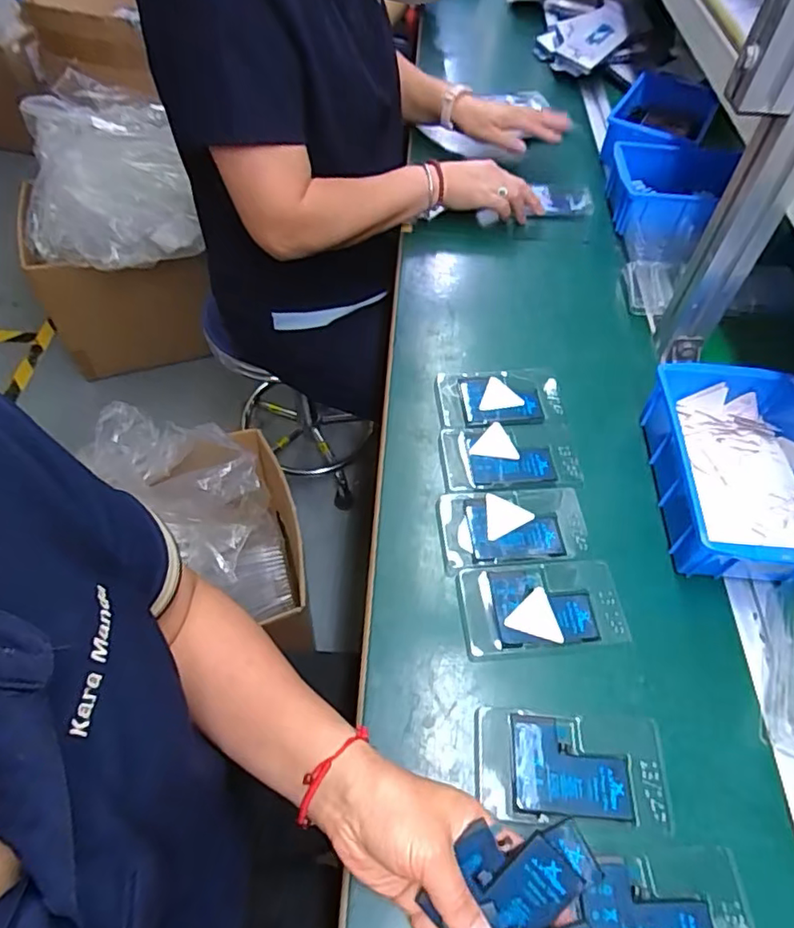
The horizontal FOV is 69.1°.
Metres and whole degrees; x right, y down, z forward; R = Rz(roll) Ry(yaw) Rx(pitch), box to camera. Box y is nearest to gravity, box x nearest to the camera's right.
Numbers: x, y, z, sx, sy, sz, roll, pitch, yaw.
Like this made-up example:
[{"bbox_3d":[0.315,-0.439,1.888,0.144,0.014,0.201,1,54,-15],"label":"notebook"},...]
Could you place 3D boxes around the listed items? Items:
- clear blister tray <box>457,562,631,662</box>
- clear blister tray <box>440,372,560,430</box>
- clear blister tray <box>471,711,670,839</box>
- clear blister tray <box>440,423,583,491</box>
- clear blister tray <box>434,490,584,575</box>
[{"bbox_3d":[0.117,0.115,0.465,0.128,0.004,0.073,-5,55,1],"label":"clear blister tray"},{"bbox_3d":[0.106,-0.069,0.595,0.123,0.009,0.075,2,55,-2],"label":"clear blister tray"},{"bbox_3d":[0.121,0.210,0.400,0.127,0.004,0.069,6,55,1],"label":"clear blister tray"},{"bbox_3d":[0.109,-0.005,0.556,0.128,0.016,0.076,1,55,-2],"label":"clear blister tray"},{"bbox_3d":[0.101,0.055,0.509,0.124,0.007,0.070,-2,55,-4],"label":"clear blister tray"}]

